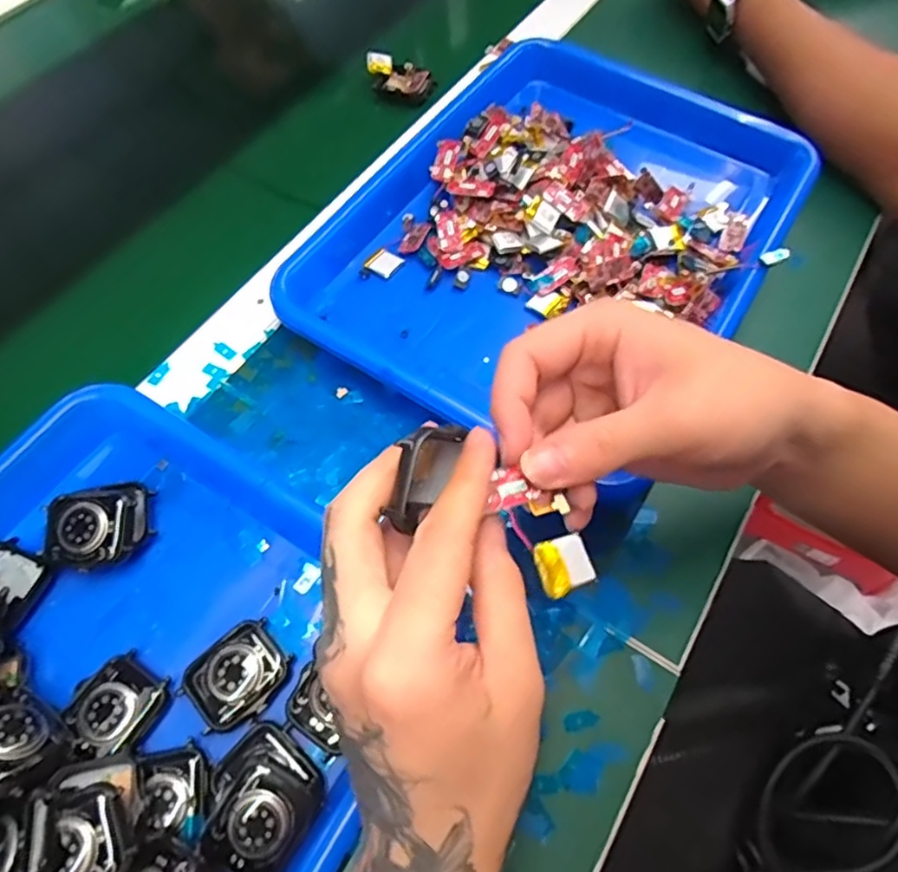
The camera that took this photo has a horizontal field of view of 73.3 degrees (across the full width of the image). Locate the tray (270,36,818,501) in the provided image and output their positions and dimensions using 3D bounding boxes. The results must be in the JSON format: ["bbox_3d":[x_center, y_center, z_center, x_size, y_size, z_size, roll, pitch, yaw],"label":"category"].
[{"bbox_3d":[0.069,-0.140,0.410,0.266,0.048,0.330,31,67,14],"label":"tray"}]

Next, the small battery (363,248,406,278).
[{"bbox_3d":[-0.043,-0.115,0.402,0.020,0.005,0.020,36,68,16],"label":"small battery"}]

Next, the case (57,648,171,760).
[{"bbox_3d":[-0.151,0.122,0.274,0.038,0.009,0.038,30,67,14],"label":"case"}]

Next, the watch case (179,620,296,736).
[{"bbox_3d":[-0.099,0.112,0.281,0.045,0.006,0.036,-41,71,-19],"label":"watch case"}]

